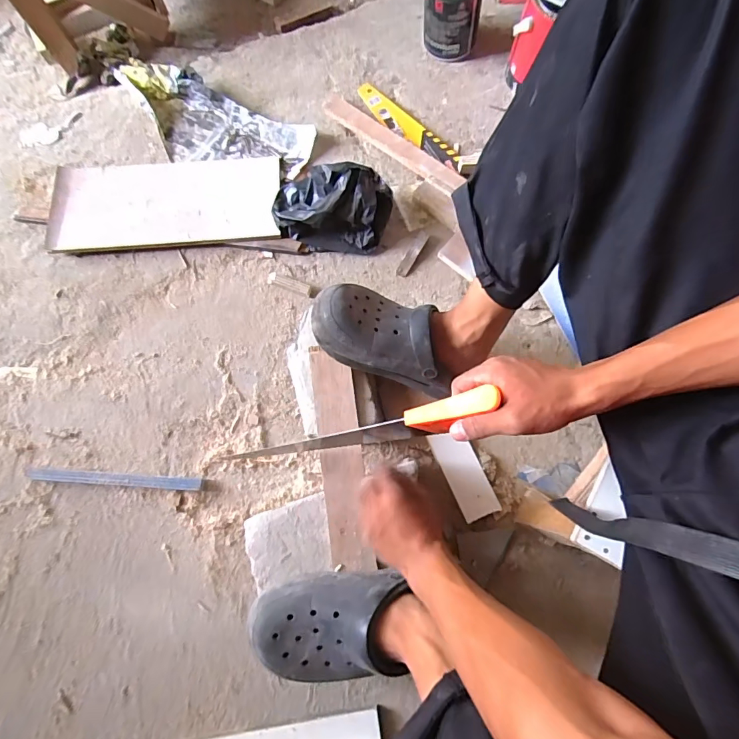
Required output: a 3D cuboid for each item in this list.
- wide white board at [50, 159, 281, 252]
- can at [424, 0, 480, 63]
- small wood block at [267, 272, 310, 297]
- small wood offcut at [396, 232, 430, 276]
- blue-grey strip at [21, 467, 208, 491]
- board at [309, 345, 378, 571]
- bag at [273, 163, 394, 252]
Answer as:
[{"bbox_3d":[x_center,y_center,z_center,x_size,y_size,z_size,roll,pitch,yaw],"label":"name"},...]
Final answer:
[{"bbox_3d":[-0.365,-0.302,0.771,0.395,0.017,0.190,-3,68,-3],"label":"wide white board"},{"bbox_3d":[0.164,-0.708,0.845,0.105,0.130,0.110,0,75,-1],"label":"can"},{"bbox_3d":[-0.139,-0.145,0.739,0.077,0.013,0.020,22,75,5],"label":"small wood block"},{"bbox_3d":[0.078,-0.205,0.758,0.020,0.015,0.094,30,76,7],"label":"small wood offcut"},{"bbox_3d":[-0.382,0.164,0.645,0.259,0.024,0.019,4,74,0],"label":"blue-grey strip"},{"bbox_3d":[-0.039,0.113,0.586,0.057,0.021,0.296,-7,75,-3],"label":"board"},{"bbox_3d":[-0.066,-0.282,0.733,0.192,0.090,0.126,12,75,2],"label":"bag"}]

